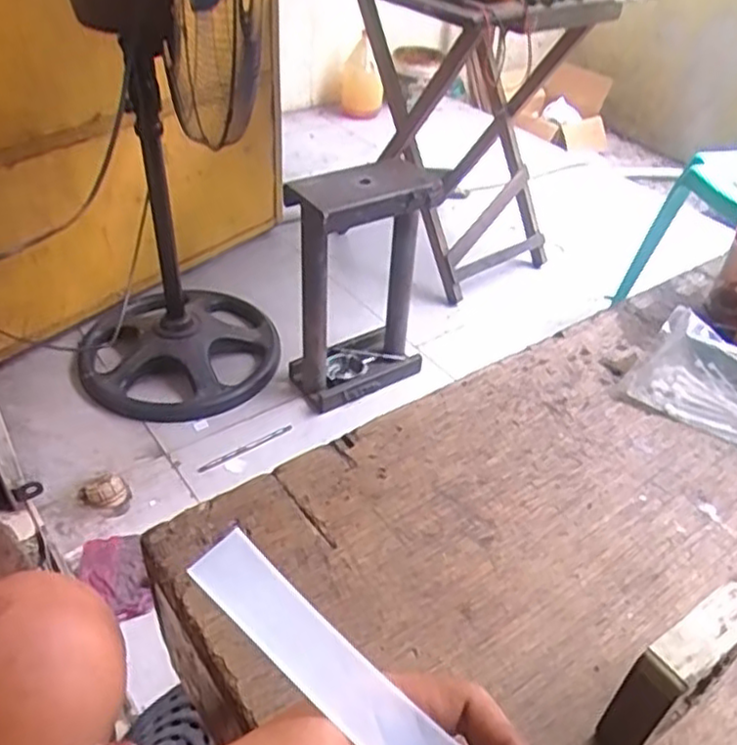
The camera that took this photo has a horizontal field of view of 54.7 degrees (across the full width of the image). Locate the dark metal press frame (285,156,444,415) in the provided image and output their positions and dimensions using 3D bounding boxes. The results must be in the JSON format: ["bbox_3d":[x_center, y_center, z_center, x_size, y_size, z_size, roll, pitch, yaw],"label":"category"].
[{"bbox_3d":[-0.004,-0.166,1.353,0.292,0.443,0.178,-28,50,-33],"label":"dark metal press frame"}]

